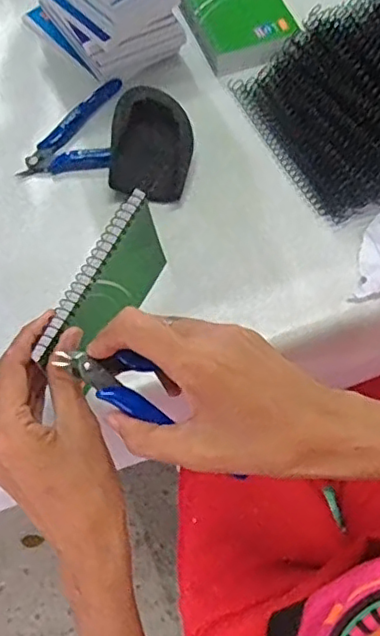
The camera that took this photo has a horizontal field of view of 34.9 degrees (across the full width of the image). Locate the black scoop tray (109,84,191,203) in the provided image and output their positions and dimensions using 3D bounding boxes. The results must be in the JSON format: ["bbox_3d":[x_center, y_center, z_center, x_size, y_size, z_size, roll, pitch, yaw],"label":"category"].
[{"bbox_3d":[-0.031,-0.139,0.485,0.062,0.010,0.087,2,93,-9],"label":"black scoop tray"}]

